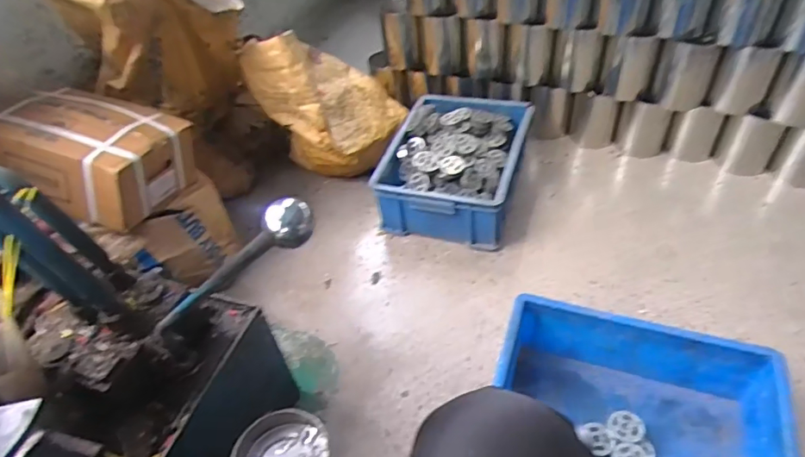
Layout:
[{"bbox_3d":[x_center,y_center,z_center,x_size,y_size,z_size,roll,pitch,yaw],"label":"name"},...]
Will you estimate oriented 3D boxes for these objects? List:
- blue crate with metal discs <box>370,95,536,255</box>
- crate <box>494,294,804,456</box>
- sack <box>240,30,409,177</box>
[{"bbox_3d":[0.129,-0.150,1.263,0.302,0.164,0.376,8,47,16],"label":"blue crate with metal discs"},{"bbox_3d":[0.344,0.304,0.788,0.394,0.161,0.284,12,48,19],"label":"crate"},{"bbox_3d":[-0.177,-0.361,1.321,0.296,0.368,0.336,14,49,21],"label":"sack"}]

